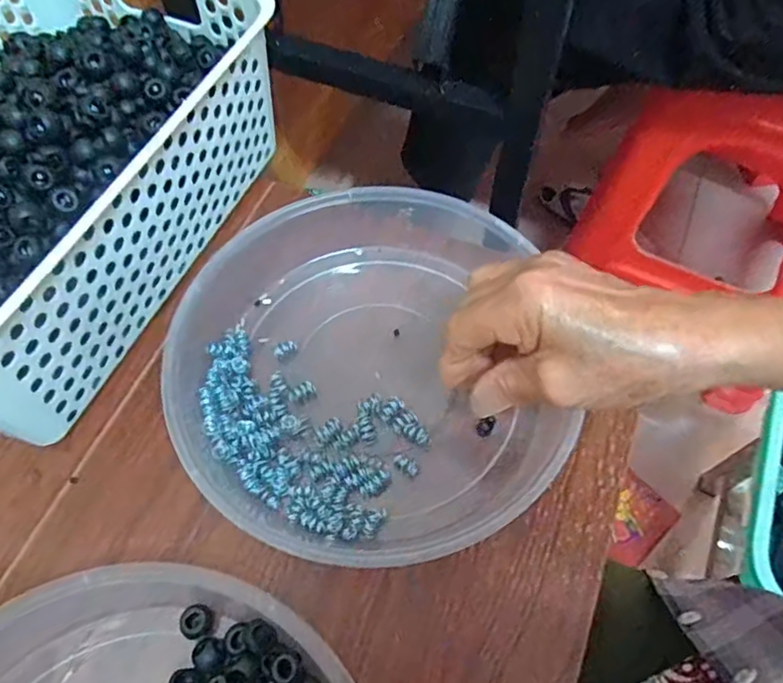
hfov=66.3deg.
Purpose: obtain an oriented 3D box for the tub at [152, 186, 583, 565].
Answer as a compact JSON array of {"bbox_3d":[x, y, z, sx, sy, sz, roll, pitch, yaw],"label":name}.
[{"bbox_3d":[-0.018,0.009,0.349,0.210,0.039,0.219,-1,62,2],"label":"tub"}]

